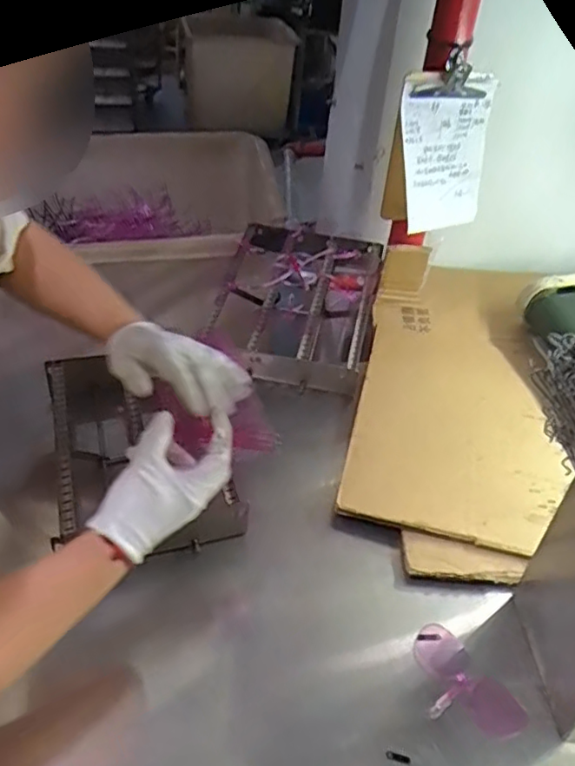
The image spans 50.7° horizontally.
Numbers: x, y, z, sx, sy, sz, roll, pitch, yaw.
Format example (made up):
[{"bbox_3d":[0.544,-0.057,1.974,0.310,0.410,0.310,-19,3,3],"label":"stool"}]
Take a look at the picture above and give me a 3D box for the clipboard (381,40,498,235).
[{"bbox_3d":[0.231,-0.355,0.914,0.163,0.254,0.063,-7,23,-19],"label":"clipboard"}]

